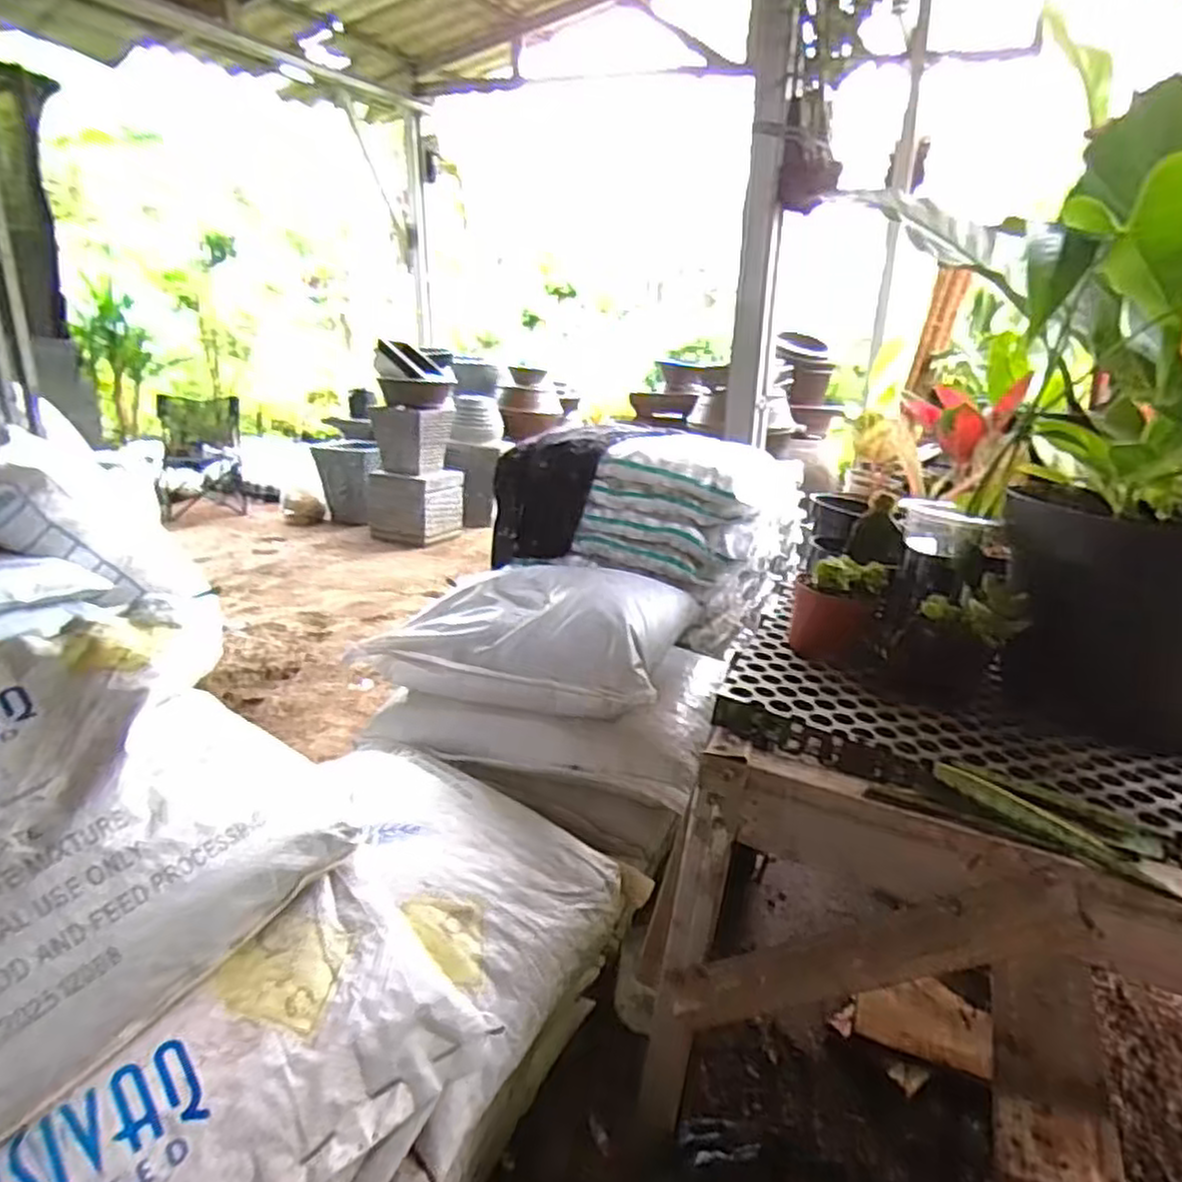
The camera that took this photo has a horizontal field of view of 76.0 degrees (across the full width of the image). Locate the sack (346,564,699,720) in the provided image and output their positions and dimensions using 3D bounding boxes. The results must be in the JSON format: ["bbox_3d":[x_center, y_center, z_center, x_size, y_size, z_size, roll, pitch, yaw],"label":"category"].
[{"bbox_3d":[-0.086,0.056,1.150,0.429,0.132,0.321,9,21,15],"label":"sack"}]

